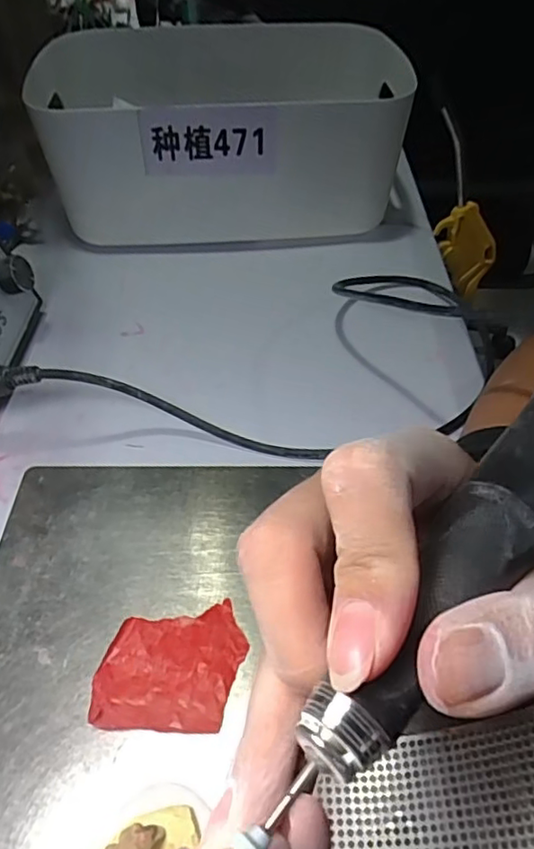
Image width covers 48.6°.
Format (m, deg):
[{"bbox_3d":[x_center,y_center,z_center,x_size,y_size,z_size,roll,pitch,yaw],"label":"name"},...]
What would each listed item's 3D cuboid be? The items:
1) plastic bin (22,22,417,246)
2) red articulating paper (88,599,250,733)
[{"bbox_3d":[-0.036,-0.263,0.533,0.293,0.121,0.210,-5,48,-5],"label":"plastic bin"},{"bbox_3d":[-0.044,0.110,0.272,0.064,0.004,0.055,2,48,0],"label":"red articulating paper"}]

